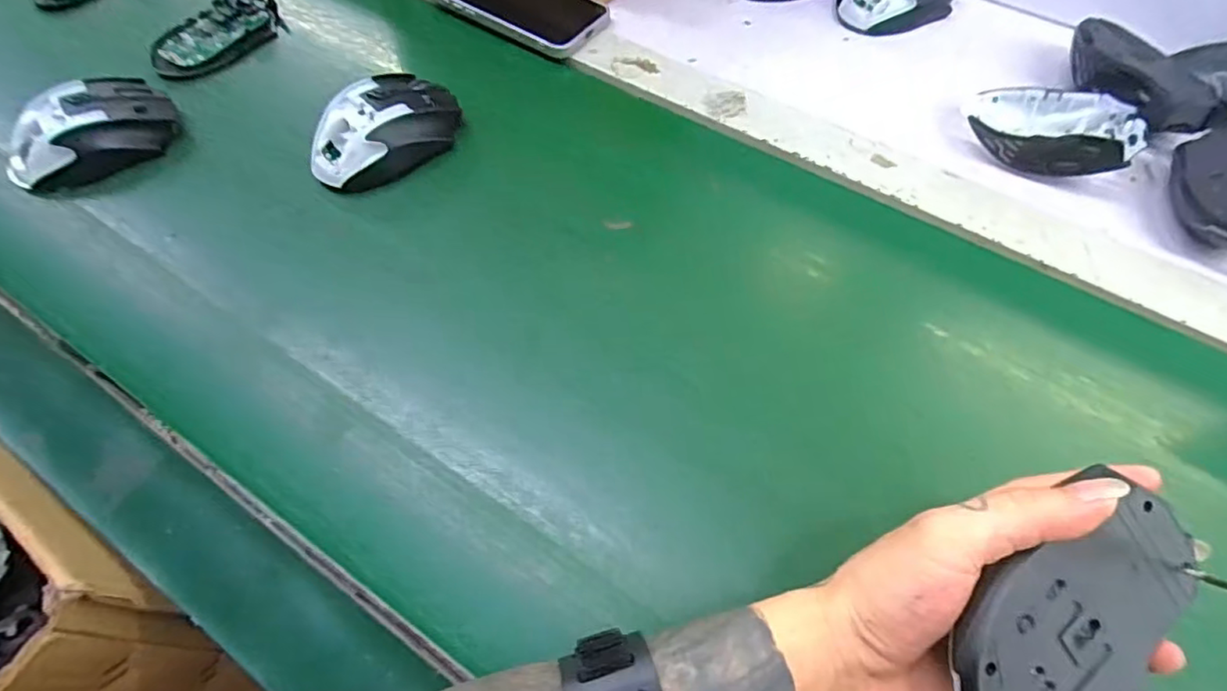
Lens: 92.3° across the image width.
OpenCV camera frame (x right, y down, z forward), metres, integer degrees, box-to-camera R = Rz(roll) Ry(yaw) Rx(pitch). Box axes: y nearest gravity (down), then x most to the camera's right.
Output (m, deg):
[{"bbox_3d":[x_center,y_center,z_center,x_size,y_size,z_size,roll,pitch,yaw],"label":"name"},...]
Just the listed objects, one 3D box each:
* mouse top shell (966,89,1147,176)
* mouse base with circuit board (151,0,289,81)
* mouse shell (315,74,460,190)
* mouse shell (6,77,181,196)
[{"bbox_3d":[0.320,-0.161,0.437,0.112,0.040,0.081,31,65,16],"label":"mouse top shell"},{"bbox_3d":[-0.336,-0.265,0.497,0.067,0.024,0.110,40,67,19],"label":"mouse base with circuit board"},{"bbox_3d":[-0.170,-0.162,0.433,0.111,0.038,0.069,-38,68,-20],"label":"mouse shell"},{"bbox_3d":[-0.376,-0.154,0.425,0.072,0.032,0.110,34,66,17],"label":"mouse shell"}]

